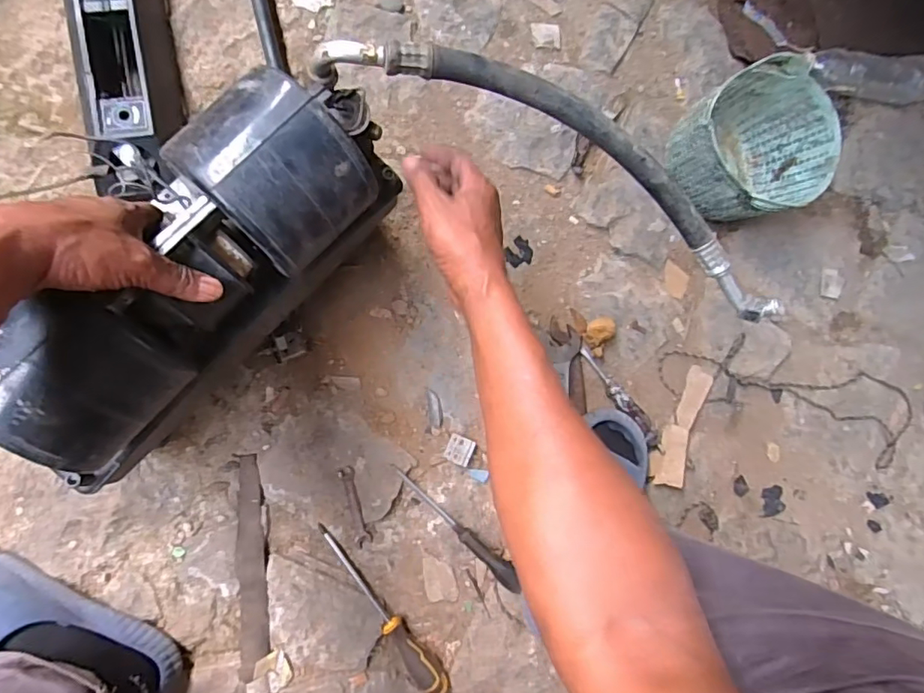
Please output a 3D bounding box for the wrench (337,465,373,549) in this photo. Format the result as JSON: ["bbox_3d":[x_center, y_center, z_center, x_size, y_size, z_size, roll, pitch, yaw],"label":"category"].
[{"bbox_3d":[-0.133,0.200,0.664,0.020,0.004,0.107,-15,102,-14],"label":"wrench"}]

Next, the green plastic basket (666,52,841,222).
[{"bbox_3d":[0.367,-0.254,0.698,0.180,0.125,0.169,-17,92,-8],"label":"green plastic basket"}]

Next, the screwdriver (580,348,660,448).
[{"bbox_3d":[0.219,0.069,0.731,0.025,0.026,0.168,-37,95,-7],"label":"screwdriver"}]

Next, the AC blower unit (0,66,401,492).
[{"bbox_3d":[-0.204,-0.049,0.434,0.124,0.172,0.318,39,83,-7],"label":"AC blower unit"}]

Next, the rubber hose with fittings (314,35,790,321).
[{"bbox_3d":[0.104,-0.151,0.450,0.447,0.071,0.070,25,86,-8],"label":"rubber hose with fittings"}]

